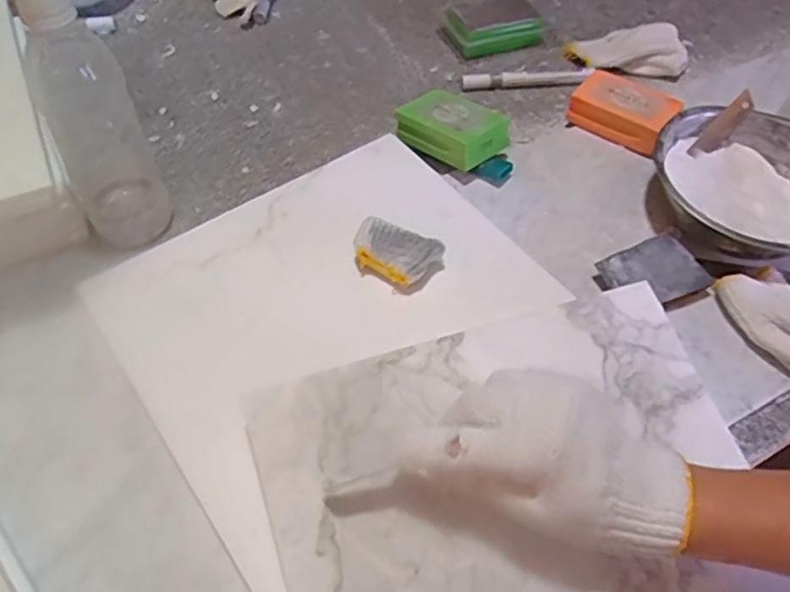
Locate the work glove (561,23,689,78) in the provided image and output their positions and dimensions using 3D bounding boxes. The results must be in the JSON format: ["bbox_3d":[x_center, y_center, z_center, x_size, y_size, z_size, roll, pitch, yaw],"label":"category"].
[{"bbox_3d":[0.255,-0.272,0.685,0.127,0.027,0.066,5,55,2],"label":"work glove"}]

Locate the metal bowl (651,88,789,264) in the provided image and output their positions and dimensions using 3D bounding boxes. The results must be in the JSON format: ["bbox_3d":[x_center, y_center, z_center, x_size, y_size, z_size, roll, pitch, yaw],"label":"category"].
[{"bbox_3d":[0.298,-0.088,0.528,0.160,0.055,0.156,0,55,-1],"label":"metal bowl"}]

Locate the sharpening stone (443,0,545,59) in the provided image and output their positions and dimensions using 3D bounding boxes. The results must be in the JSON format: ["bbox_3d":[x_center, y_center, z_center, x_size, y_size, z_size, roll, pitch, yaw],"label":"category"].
[{"bbox_3d":[0.112,-0.305,0.698,0.106,0.038,0.076,-27,59,-19],"label":"sharpening stone"}]

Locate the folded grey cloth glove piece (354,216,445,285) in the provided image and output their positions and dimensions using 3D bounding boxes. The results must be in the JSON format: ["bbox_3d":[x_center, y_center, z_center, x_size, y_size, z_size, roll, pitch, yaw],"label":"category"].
[{"bbox_3d":[0.002,-0.035,0.485,0.067,0.026,0.044,19,56,12],"label":"folded grey cloth glove piece"}]

